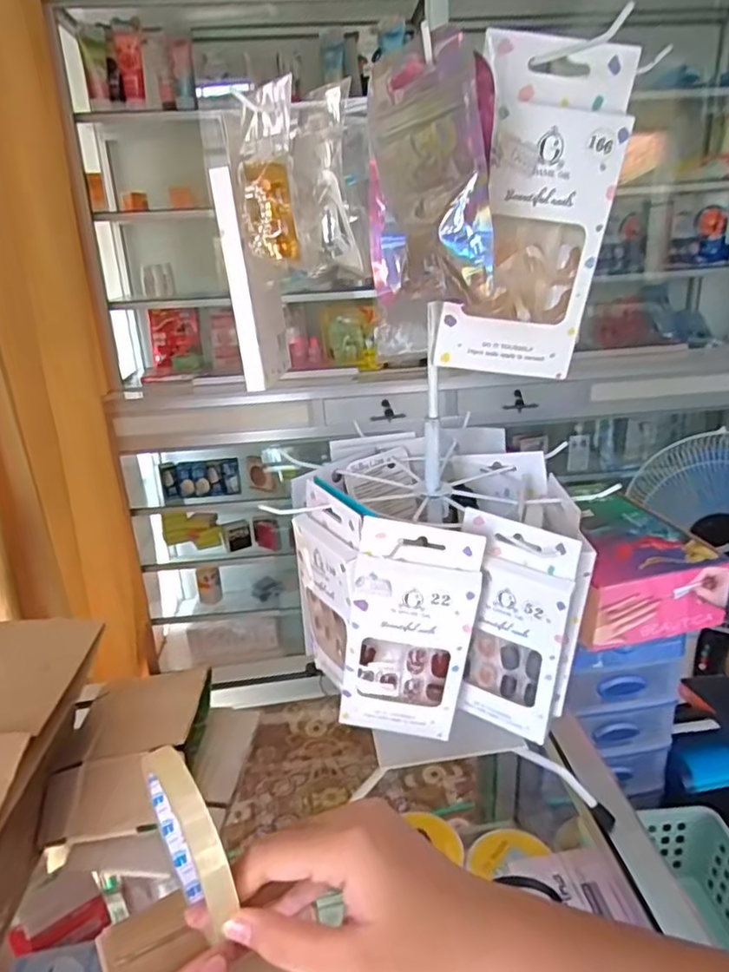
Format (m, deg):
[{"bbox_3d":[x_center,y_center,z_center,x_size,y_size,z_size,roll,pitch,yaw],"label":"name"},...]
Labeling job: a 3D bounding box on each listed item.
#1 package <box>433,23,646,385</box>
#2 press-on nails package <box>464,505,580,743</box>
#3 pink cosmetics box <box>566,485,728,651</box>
[{"bbox_3d":[0.078,-0.123,0.301,0.067,0.143,0.014,7,25,-1],"label":"package"},{"bbox_3d":[0.088,0.087,0.379,0.061,0.138,0.013,11,26,32],"label":"press-on nails package"},{"bbox_3d":[0.247,0.077,0.639,0.135,0.064,0.157,-7,22,-11],"label":"pink cosmetics box"}]

